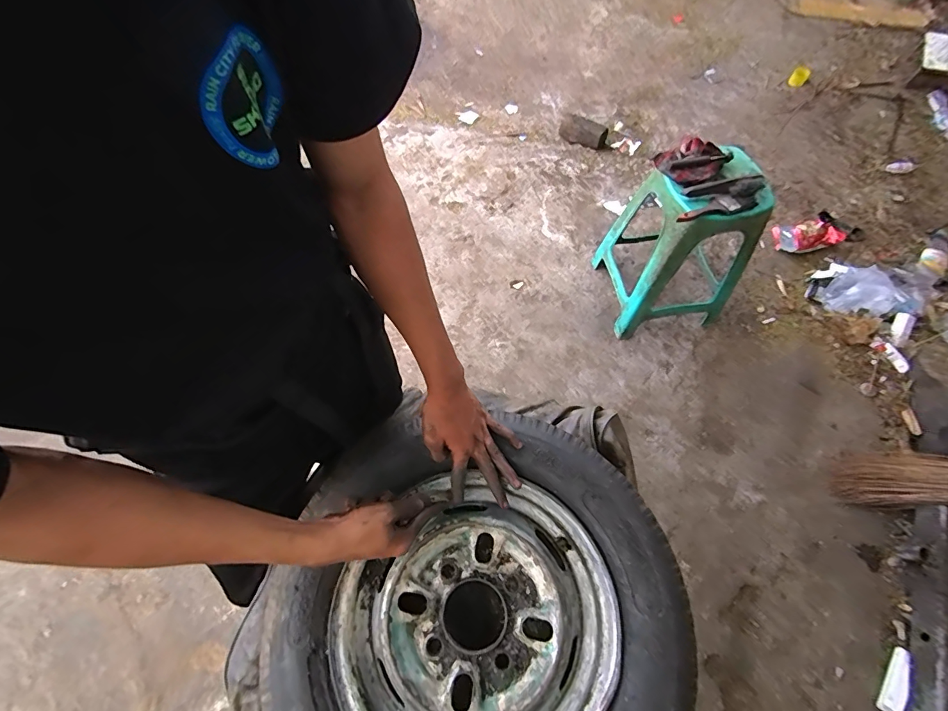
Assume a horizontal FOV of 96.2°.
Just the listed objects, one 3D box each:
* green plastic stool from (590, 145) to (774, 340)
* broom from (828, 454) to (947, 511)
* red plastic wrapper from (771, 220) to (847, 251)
[{"bbox_3d":[0.580,-0.307,1.222,0.341,0.504,0.341,-7,65,-3],"label":"green plastic stool"},{"bbox_3d":[1.224,0.288,0.974,0.092,0.630,0.158,34,63,-28],"label":"broom"},{"bbox_3d":[1.193,-0.423,1.517,0.209,0.074,0.103,-2,67,-1],"label":"red plastic wrapper"}]

